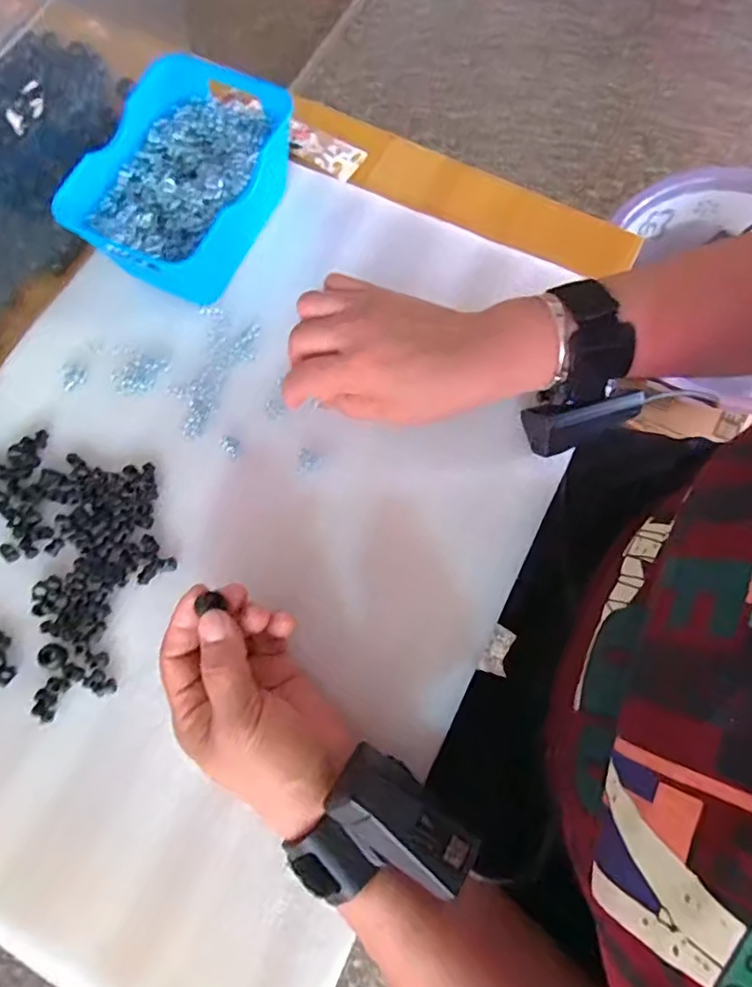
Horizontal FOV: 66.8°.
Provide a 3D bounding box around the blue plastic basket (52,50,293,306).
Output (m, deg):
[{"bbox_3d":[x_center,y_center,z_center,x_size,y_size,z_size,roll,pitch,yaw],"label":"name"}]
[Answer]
[{"bbox_3d":[-0.128,-0.212,0.393,0.119,0.054,0.153,27,77,9],"label":"blue plastic basket"}]

